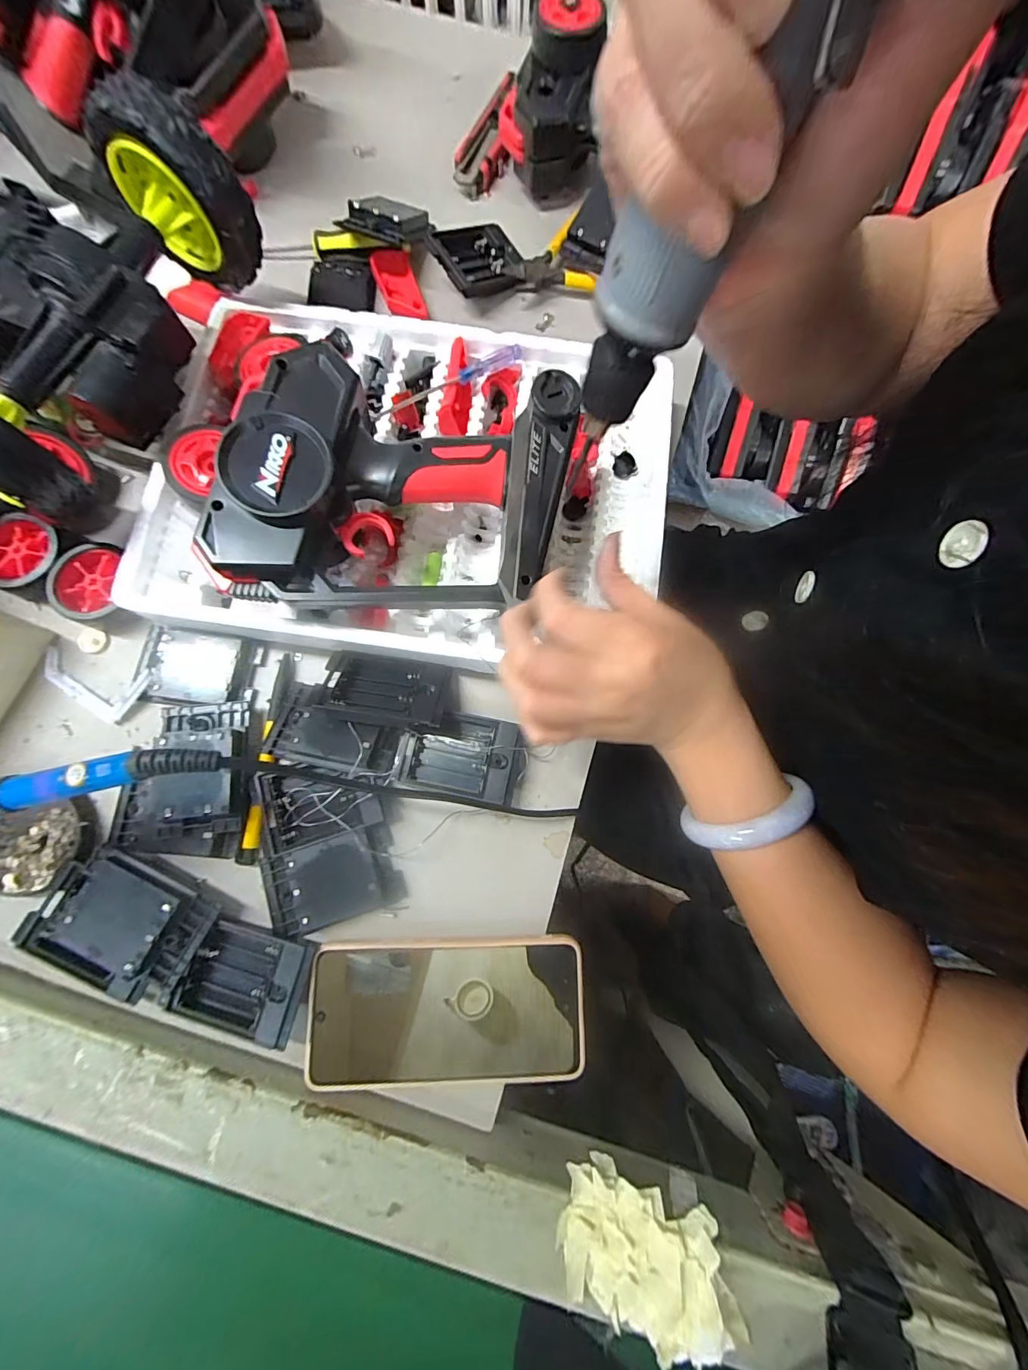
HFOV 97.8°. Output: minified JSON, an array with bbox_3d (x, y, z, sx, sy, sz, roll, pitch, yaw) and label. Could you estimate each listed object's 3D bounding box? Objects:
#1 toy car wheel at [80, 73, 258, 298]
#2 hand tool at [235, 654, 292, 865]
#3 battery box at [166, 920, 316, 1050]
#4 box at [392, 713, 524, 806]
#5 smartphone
[{"bbox_3d":[-0.209,-0.311,0.285,0.081,0.085,0.044,34,79,5],"label":"toy car wheel"},{"bbox_3d":[-0.164,0.045,0.296,0.016,0.015,0.137,4,78,-1],"label":"hand tool"},{"bbox_3d":[-0.160,0.174,0.266,0.072,0.015,0.054,14,78,1],"label":"battery box"},{"bbox_3d":[-0.037,0.047,0.302,0.078,0.018,0.054,10,78,0],"label":"box"},{"bbox_3d":[-0.038,0.196,0.269,0.160,0.014,0.076,0,77,-1],"label":"smartphone"}]

